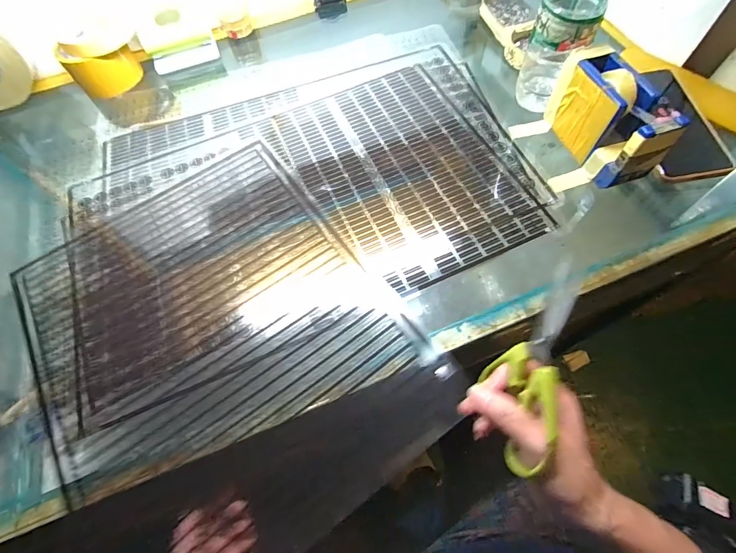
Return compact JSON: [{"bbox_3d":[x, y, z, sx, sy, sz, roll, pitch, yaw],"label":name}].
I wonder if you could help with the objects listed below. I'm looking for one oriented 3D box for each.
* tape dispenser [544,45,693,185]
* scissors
[{"bbox_3d":[0.252,-0.167,0.377,0.050,0.083,0.135,-18,63,-4],"label":"tape dispenser"},{"bbox_3d":[0.126,0.068,0.277,0.039,0.061,0.155,15,90,10],"label":"scissors"}]

